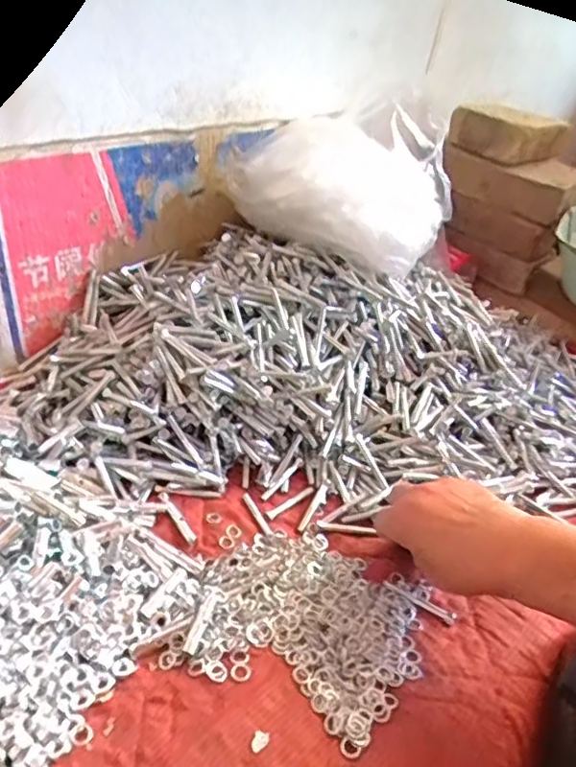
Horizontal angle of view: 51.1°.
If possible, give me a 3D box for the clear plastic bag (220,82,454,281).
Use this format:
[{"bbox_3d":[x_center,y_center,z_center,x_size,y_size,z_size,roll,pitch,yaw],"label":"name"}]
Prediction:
[{"bbox_3d":[0.057,-0.226,0.653,0.242,0.162,0.101,9,31,6],"label":"clear plastic bag"}]

